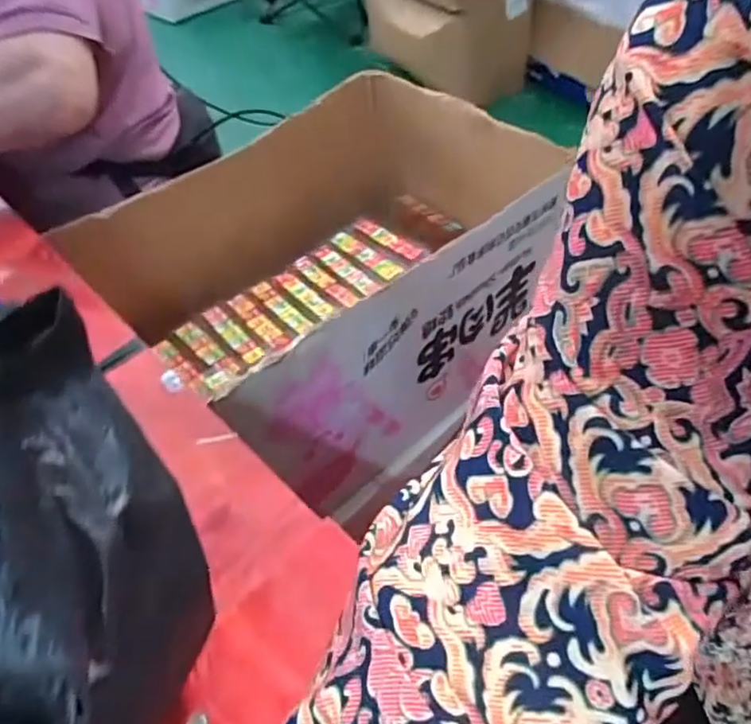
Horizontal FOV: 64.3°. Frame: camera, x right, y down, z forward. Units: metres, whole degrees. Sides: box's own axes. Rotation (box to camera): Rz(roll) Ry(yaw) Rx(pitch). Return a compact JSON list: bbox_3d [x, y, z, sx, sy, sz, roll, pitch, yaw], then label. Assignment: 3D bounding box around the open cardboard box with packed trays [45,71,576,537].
[{"bbox_3d":[-0.042,-0.102,0.782,0.378,0.309,0.501,32,56,23],"label":"open cardboard box with packed trays"}]

